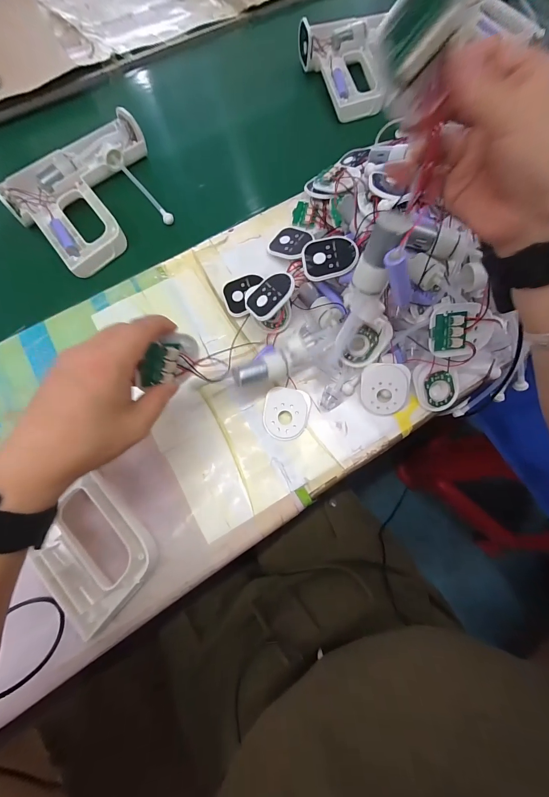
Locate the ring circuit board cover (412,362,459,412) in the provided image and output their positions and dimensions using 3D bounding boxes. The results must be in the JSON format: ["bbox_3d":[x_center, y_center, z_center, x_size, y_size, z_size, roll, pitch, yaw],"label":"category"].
[{"bbox_3d":[0.178,-0.015,0.351,0.044,0.012,0.055,-25,100,4],"label":"ring circuit board cover"}]

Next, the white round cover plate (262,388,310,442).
[{"bbox_3d":[0.013,0.016,0.351,0.049,0.013,0.056,9,73,4],"label":"white round cover plate"}]

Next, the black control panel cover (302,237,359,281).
[{"bbox_3d":[0.059,-0.151,0.341,0.055,0.012,0.048,-4,72,0],"label":"black control panel cover"}]

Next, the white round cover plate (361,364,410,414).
[{"bbox_3d":[0.118,-0.010,0.341,0.049,0.004,0.055,3,113,14],"label":"white round cover plate"}]

